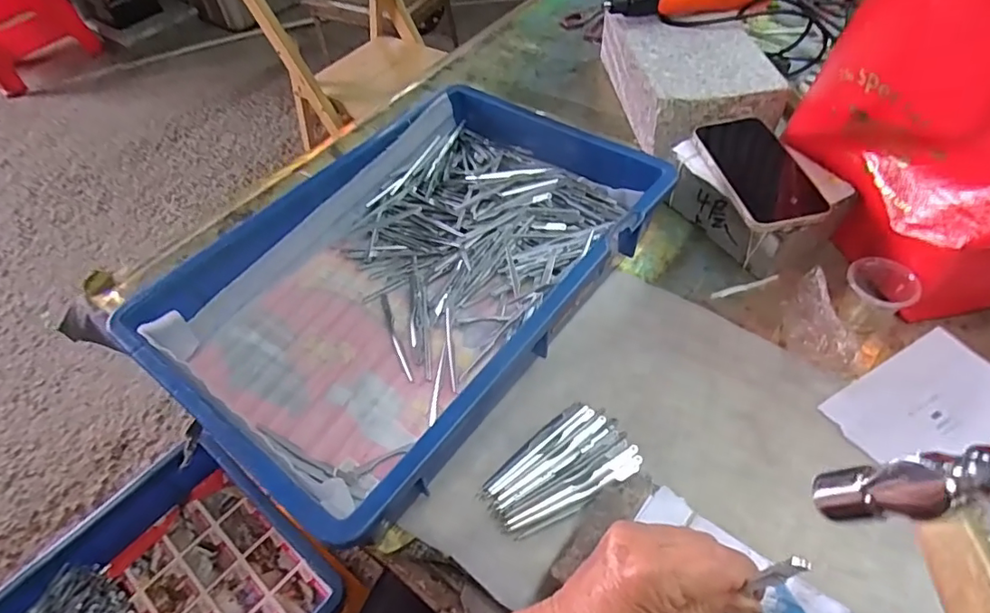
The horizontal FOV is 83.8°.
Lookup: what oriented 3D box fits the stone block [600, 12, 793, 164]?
[{"bbox_3d":[0.226,-0.281,0.664,0.143,0.074,0.231,-8,52,-3],"label":"stone block"}]

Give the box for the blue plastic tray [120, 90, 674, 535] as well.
[{"bbox_3d":[-0.067,-0.035,0.505,0.284,0.077,0.424,31,59,25],"label":"blue plastic tray"}]

